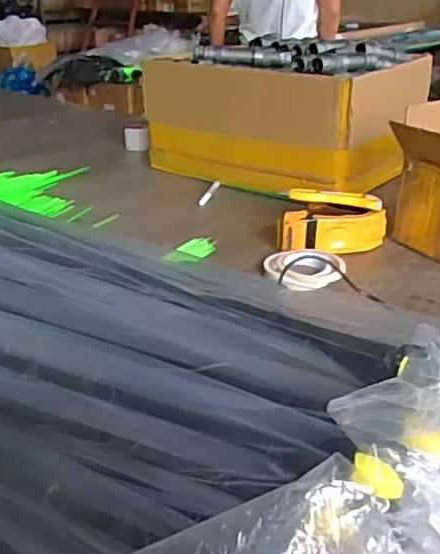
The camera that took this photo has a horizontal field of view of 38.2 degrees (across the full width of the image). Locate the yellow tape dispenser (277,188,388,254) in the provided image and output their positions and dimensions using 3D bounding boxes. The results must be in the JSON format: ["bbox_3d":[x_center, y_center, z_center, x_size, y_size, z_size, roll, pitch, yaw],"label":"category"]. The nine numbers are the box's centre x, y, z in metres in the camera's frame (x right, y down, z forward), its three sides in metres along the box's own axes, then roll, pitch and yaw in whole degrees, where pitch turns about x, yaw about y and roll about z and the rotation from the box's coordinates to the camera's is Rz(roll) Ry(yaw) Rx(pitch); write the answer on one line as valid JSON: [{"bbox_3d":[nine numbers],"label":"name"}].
[{"bbox_3d":[0.173,-0.076,0.975,0.158,0.073,0.116,6,27,13],"label":"yellow tape dispenser"}]

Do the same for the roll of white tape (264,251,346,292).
[{"bbox_3d":[0.122,-0.013,0.884,0.100,0.027,0.086,-10,28,-19],"label":"roll of white tape"}]

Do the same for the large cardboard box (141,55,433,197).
[{"bbox_3d":[0.136,-0.323,1.314,0.499,0.230,0.314,19,32,34],"label":"large cardboard box"}]

